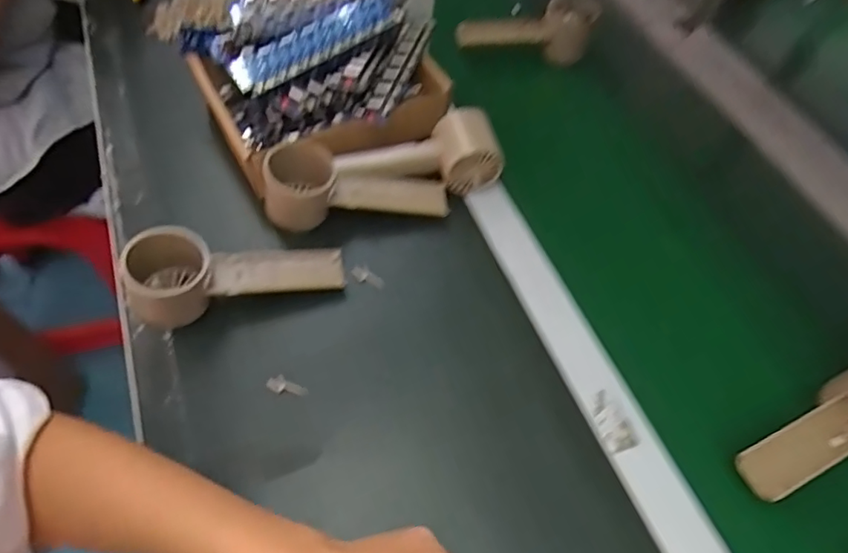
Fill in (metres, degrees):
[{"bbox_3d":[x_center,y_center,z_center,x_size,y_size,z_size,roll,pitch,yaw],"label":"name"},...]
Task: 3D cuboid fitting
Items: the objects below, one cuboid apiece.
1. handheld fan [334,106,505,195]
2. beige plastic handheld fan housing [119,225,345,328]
[{"bbox_3d":[-0.002,-0.103,0.484,0.146,0.046,0.056,-18,60,-15],"label":"handheld fan"},{"bbox_3d":[-0.143,-0.007,0.417,0.155,0.056,0.056,-14,59,-13],"label":"beige plastic handheld fan housing"}]

